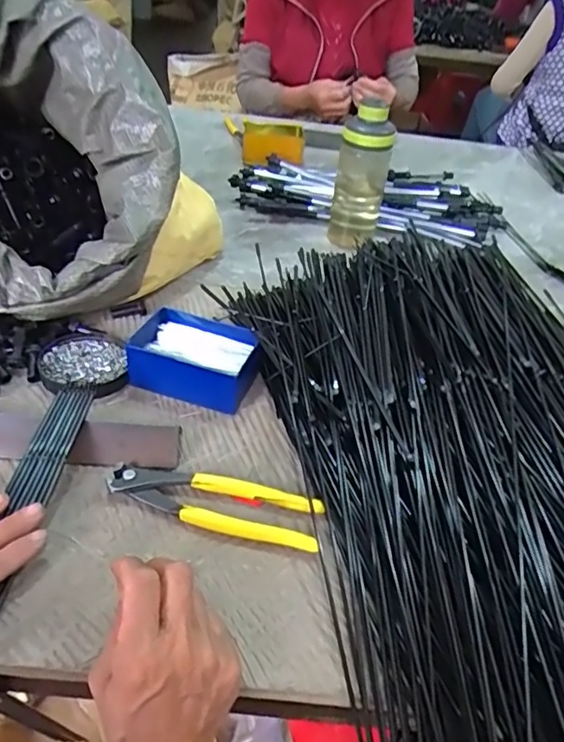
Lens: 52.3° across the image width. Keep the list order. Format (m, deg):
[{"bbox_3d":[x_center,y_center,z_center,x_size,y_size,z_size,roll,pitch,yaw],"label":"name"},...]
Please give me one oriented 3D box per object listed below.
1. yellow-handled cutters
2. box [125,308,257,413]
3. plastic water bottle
[{"bbox_3d":[-0.050,0.100,0.431,0.157,0.016,0.042,10,38,4],"label":"yellow-handled cutters"},{"bbox_3d":[-0.080,-0.012,0.542,0.119,0.048,0.082,17,39,12],"label":"box"},{"bbox_3d":[0.108,-0.265,0.787,0.069,0.186,0.055,11,38,5],"label":"plastic water bottle"}]

